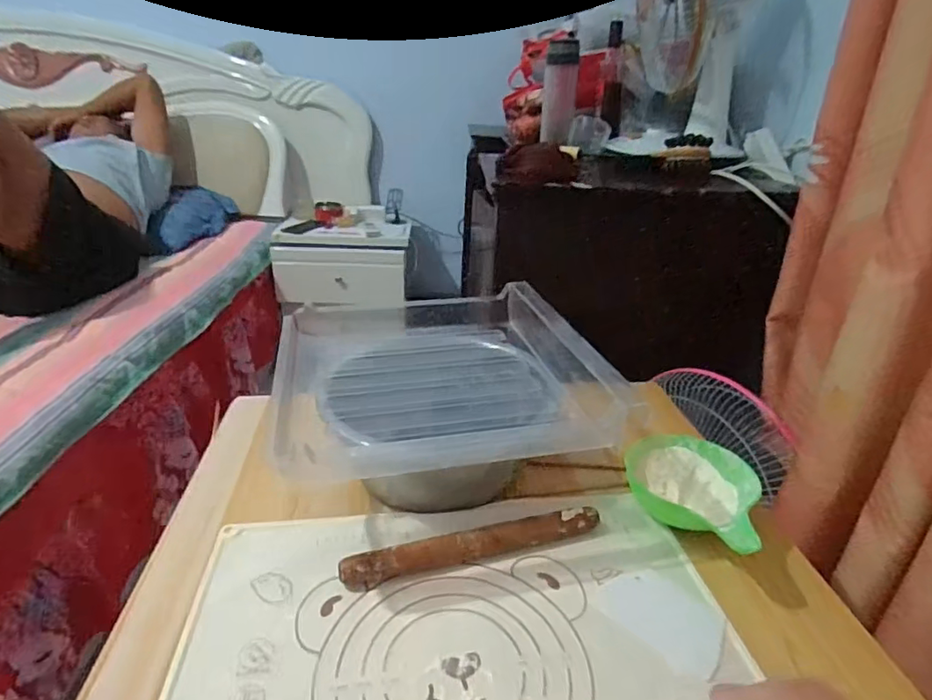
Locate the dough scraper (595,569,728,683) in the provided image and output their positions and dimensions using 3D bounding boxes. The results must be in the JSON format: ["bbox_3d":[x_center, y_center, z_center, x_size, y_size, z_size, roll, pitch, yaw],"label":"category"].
[{"bbox_3d":[0.192,0.255,0.538,0.081,0.004,0.115,-17,27,-32],"label":"dough scraper"}]

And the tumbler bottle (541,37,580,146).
[{"bbox_3d":[0.219,-0.589,1.301,0.073,0.206,0.085,3,26,1],"label":"tumbler bottle"}]

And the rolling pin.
[{"bbox_3d":[0.012,0.207,0.594,0.278,0.029,0.023,-6,28,-17],"label":"rolling pin"}]

